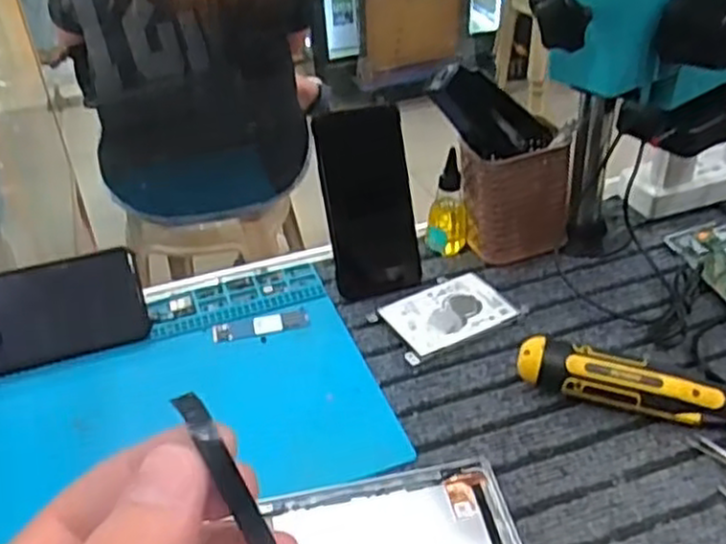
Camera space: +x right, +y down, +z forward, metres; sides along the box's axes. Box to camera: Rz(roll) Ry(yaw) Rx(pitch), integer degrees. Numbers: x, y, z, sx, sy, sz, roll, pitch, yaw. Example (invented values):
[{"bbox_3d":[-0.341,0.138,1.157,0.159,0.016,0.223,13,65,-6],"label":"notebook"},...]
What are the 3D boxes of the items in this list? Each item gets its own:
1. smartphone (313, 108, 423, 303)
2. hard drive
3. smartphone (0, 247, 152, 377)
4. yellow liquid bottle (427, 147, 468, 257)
[{"bbox_3d":[0.006,-0.058,0.632,0.076,0.155,0.009,-13,12,-17],"label":"smartphone"},{"bbox_3d":[0.068,0.034,0.614,0.107,0.008,0.073,-24,40,-25],"label":"hard drive"},{"bbox_3d":[-0.258,0.035,0.597,0.161,0.078,0.008,-14,3,-17],"label":"smartphone"},{"bbox_3d":[0.076,-0.066,0.671,0.035,0.093,0.029,4,37,12],"label":"yellow liquid bottle"}]

